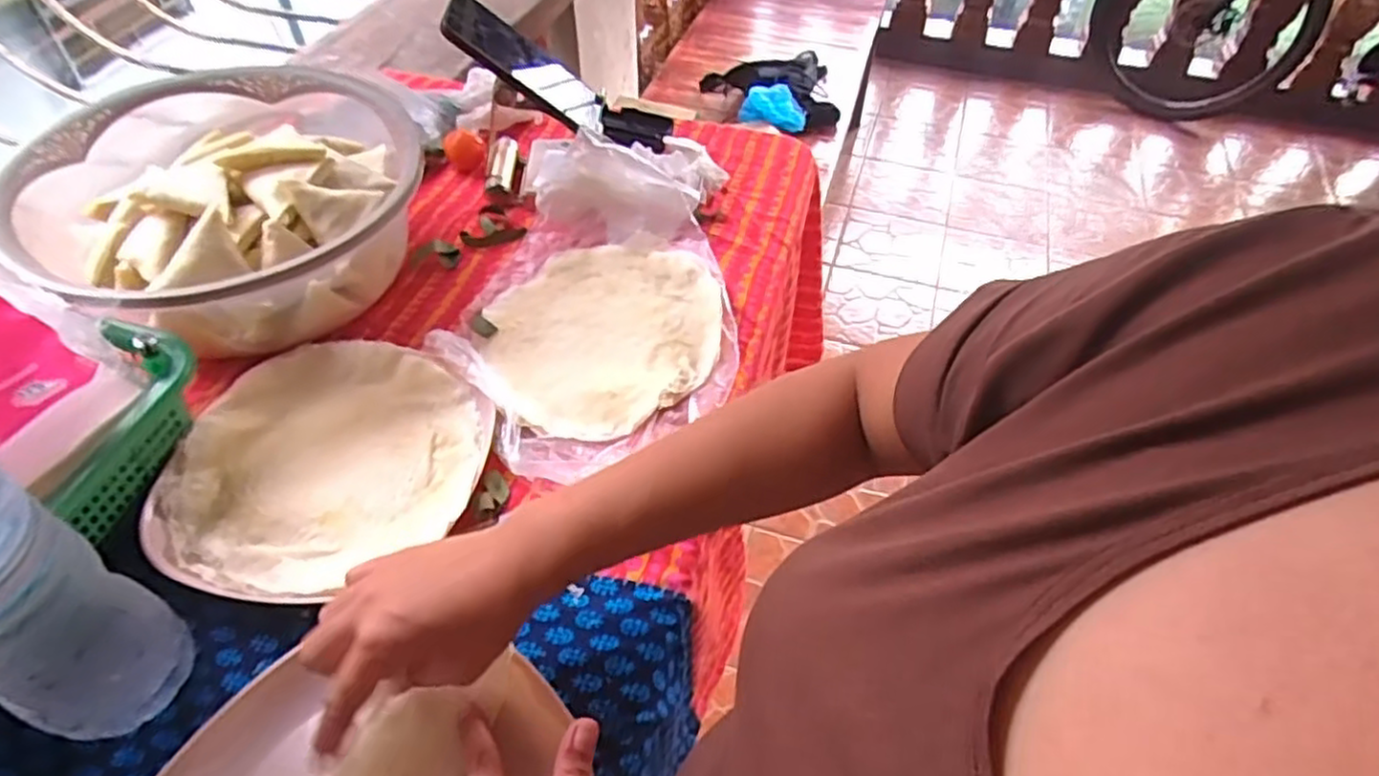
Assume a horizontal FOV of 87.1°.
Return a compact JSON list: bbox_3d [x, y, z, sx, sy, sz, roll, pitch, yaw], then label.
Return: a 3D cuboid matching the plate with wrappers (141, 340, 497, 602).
[{"bbox_3d":[-0.254,0.053,0.520,0.207,0.020,0.207,1,49,-1],"label":"plate with wrappers"}]

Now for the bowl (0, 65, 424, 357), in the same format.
[{"bbox_3d":[-0.373,-0.142,0.622,0.278,0.127,0.294,1,49,-1],"label":"bowl"}]

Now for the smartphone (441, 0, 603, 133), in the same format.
[{"bbox_3d":[-0.150,-0.298,0.677,0.163,0.011,0.081,27,46,-34],"label":"smartphone"}]

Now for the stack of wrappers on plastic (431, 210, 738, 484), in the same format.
[{"bbox_3d":[-0.079,-0.061,0.623,0.256,0.024,0.265,-28,55,-24],"label":"stack of wrappers on plastic"}]

